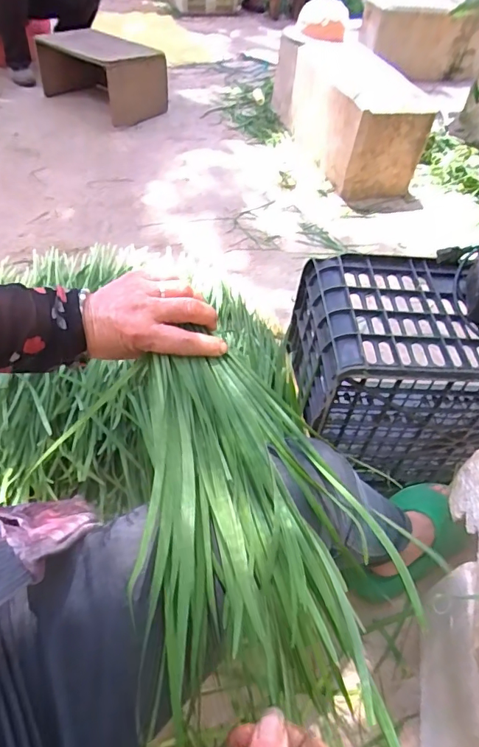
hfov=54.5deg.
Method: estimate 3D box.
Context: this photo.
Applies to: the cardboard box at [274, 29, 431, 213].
[{"bbox_3d":[0.376,-0.955,1.707,0.290,0.334,0.823,-9,49,-13],"label":"cardboard box"}]

